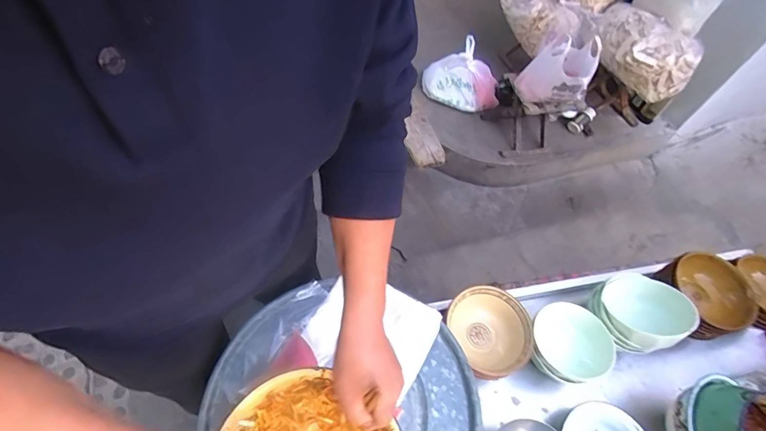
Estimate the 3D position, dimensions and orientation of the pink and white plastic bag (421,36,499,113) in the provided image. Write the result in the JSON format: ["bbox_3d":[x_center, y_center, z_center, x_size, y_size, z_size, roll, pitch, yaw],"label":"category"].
[{"bbox_3d":[0.354,-0.580,1.684,0.294,0.213,0.247,41,59,20],"label":"pink and white plastic bag"}]

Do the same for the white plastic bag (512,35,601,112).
[{"bbox_3d":[0.648,-0.510,1.392,0.234,0.210,0.177,-10,57,-15],"label":"white plastic bag"}]

